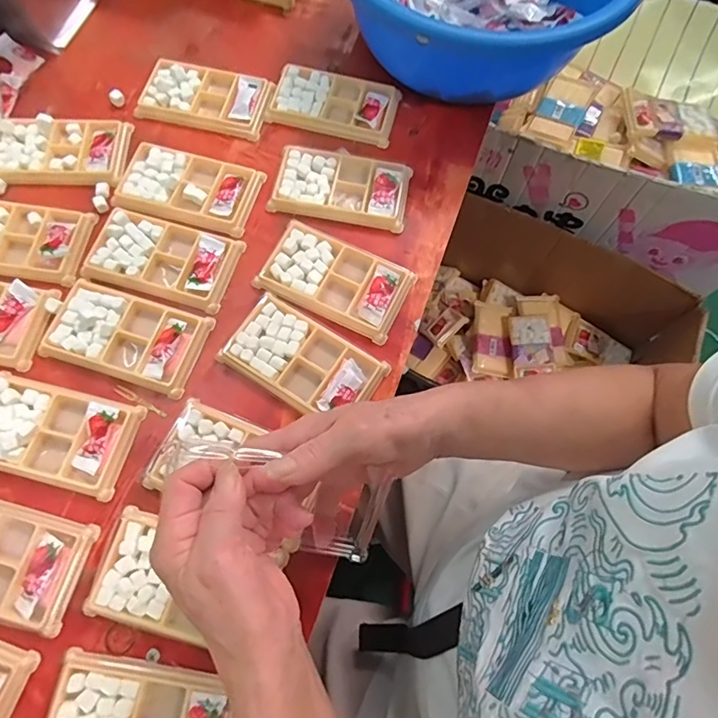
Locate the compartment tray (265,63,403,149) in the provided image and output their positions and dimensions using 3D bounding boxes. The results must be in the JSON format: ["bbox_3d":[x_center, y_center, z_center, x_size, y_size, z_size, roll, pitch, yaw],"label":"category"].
[{"bbox_3d":[-0.027,-0.282,0.531,0.134,0.016,0.076,13,72,3],"label":"compartment tray"}]

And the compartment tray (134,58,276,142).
[{"bbox_3d":[-0.167,-0.286,0.527,0.134,0.013,0.074,13,72,3],"label":"compartment tray"}]

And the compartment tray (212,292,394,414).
[{"bbox_3d":[-0.049,0.002,0.433,0.132,0.012,0.077,31,74,8],"label":"compartment tray"}]

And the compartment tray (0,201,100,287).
[{"bbox_3d":[-0.332,-0.117,0.464,0.132,0.018,0.075,8,72,1],"label":"compartment tray"}]

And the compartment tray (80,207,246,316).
[{"bbox_3d":[-0.188,-0.098,0.466,0.134,0.017,0.078,16,72,4],"label":"compartment tray"}]

